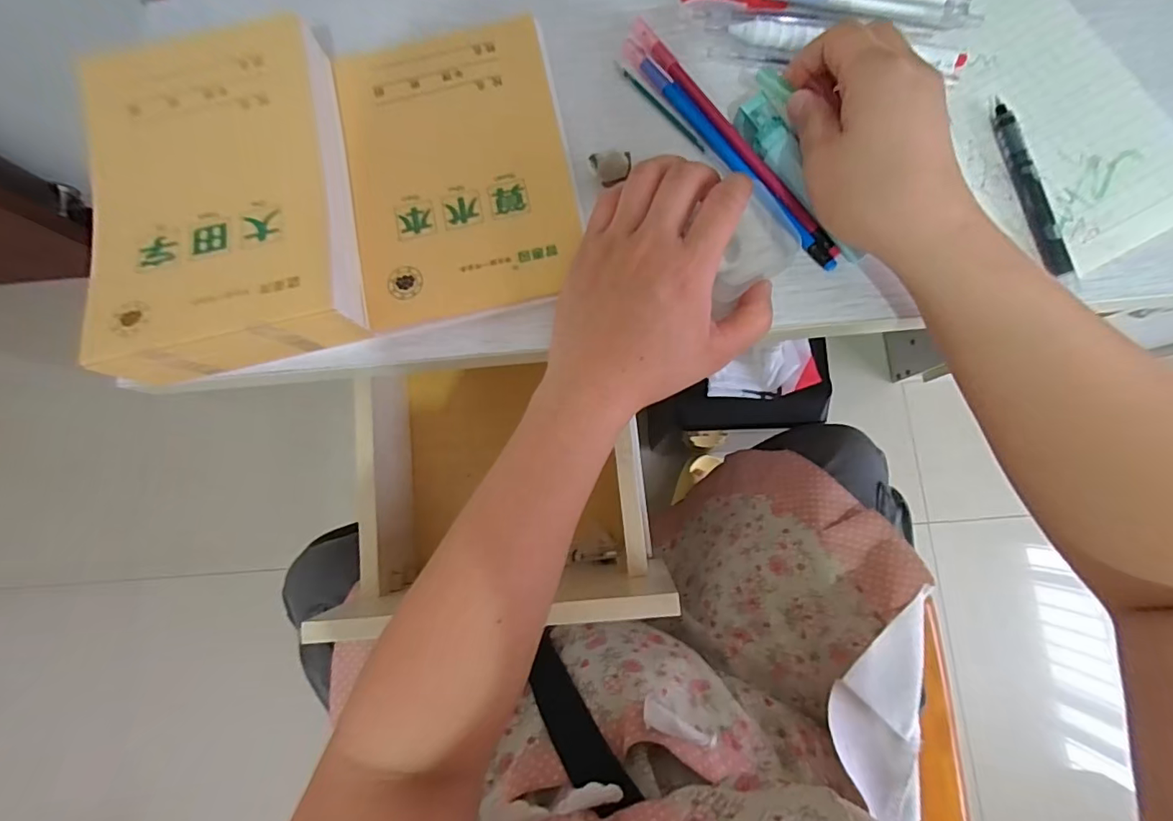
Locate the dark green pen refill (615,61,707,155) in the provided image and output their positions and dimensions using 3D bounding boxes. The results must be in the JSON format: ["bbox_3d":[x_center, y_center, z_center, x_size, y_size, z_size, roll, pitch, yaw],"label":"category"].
[{"bbox_3d":[0.045,-0.186,0.305,0.005,0.004,0.079,-41,82,-4],"label":"dark green pen refill"}]

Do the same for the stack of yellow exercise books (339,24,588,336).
[{"bbox_3d":[-0.075,-0.145,0.298,0.128,0.014,0.179,-13,81,0],"label":"stack of yellow exercise books"}]

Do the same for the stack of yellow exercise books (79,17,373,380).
[{"bbox_3d":[-0.197,-0.116,0.278,0.137,0.039,0.189,-12,80,1],"label":"stack of yellow exercise books"}]

